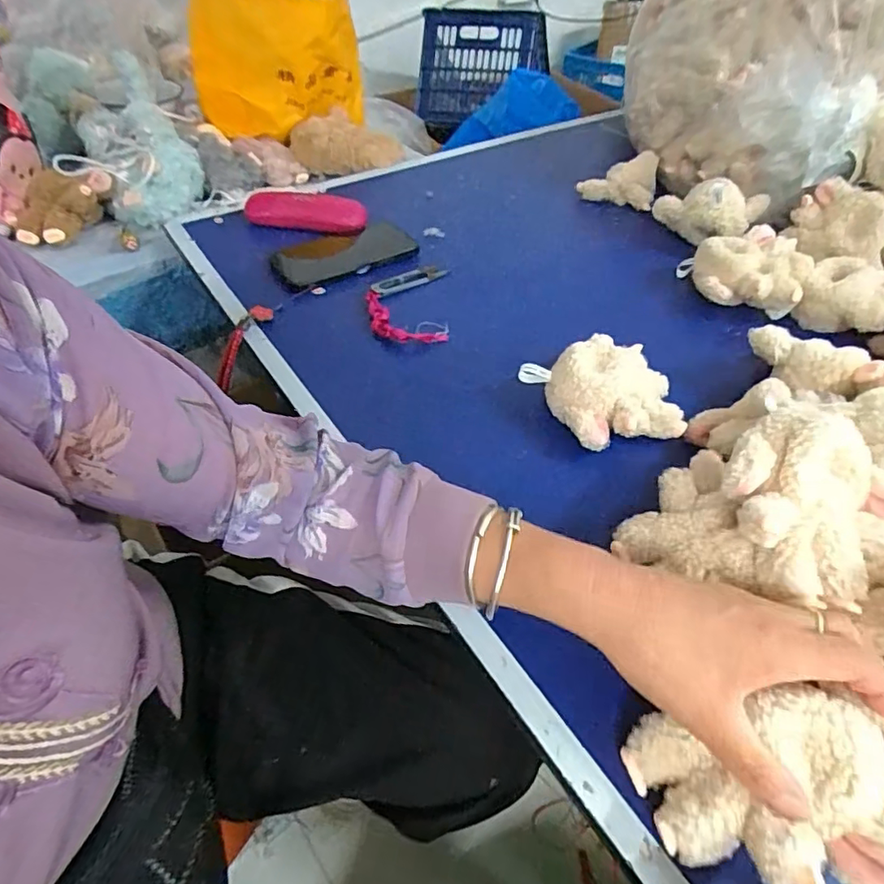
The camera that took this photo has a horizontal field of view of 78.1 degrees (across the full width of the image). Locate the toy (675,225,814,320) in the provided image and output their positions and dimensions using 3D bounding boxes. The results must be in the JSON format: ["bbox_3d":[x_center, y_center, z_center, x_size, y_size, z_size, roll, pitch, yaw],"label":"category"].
[{"bbox_3d":[0.338,-0.185,0.610,0.111,0.062,0.099,5,49,2],"label":"toy"}]

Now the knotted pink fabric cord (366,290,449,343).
[{"bbox_3d":[-0.048,-0.121,0.567,0.106,0.022,0.043,32,55,23],"label":"knotted pink fabric cord"}]

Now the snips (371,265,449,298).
[{"bbox_3d":[-0.036,-0.185,0.624,0.100,0.015,0.022,-30,56,-25],"label":"snips"}]

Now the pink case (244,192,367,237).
[{"bbox_3d":[-0.170,-0.285,0.677,0.154,0.033,0.043,10,49,7],"label":"pink case"}]

